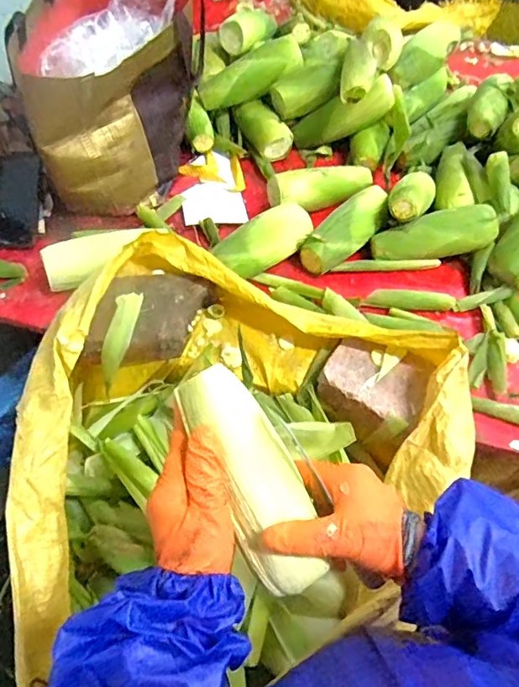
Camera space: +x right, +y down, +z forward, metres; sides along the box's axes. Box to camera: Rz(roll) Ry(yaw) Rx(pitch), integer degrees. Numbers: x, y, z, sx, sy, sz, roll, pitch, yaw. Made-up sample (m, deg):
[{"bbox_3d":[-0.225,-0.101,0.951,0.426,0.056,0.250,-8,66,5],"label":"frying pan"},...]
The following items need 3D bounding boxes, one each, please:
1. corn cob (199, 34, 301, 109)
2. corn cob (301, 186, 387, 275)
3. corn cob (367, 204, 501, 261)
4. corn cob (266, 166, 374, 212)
[{"bbox_3d":[-0.016,-0.484,0.896,0.197,0.051,0.059,-28,59,4],"label":"corn cob"},{"bbox_3d":[0.145,-0.177,0.785,0.063,0.065,0.185,38,62,21],"label":"corn cob"},{"bbox_3d":[0.269,-0.167,0.766,0.187,0.058,0.050,-12,56,5],"label":"corn cob"},{"bbox_3d":[0.111,-0.262,0.838,0.187,0.057,0.070,-10,56,-10],"label":"corn cob"}]

